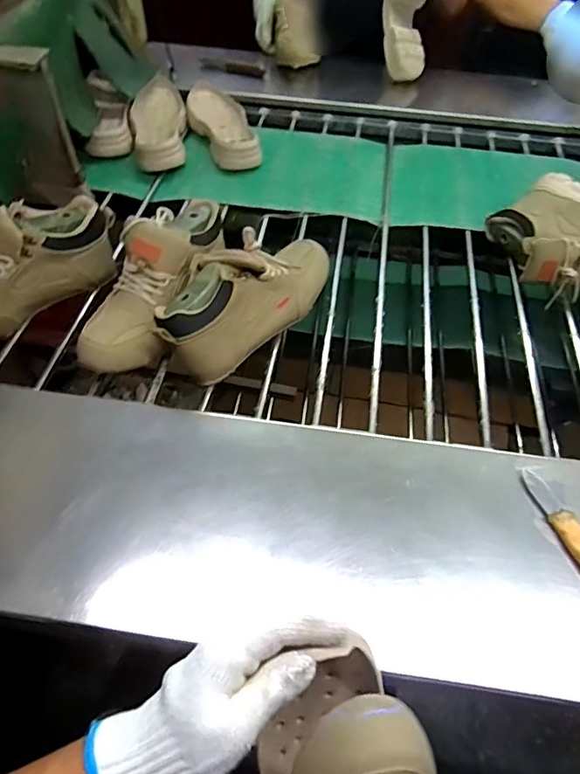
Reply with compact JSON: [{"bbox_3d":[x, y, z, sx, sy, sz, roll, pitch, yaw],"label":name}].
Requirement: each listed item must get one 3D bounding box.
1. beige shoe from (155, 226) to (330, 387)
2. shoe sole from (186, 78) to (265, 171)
[{"bbox_3d":[-0.050,-0.127,0.642,0.108,0.092,0.274,38,61,24],"label":"beige shoe"},{"bbox_3d":[-0.137,-0.515,0.981,0.115,0.040,0.273,-13,56,-11],"label":"shoe sole"}]

